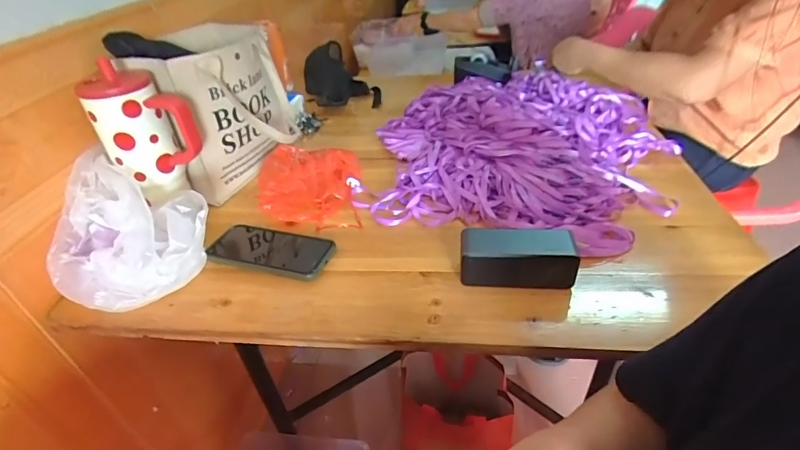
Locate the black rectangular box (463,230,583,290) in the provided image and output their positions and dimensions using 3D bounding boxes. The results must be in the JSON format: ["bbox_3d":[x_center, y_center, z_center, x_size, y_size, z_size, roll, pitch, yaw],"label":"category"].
[{"bbox_3d":[0.137,0.040,0.497,0.128,0.056,0.051,2,38,8],"label":"black rectangular box"}]

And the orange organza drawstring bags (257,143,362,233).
[{"bbox_3d":[-0.144,-0.058,0.657,0.157,0.041,0.215,-5,38,-1],"label":"orange organza drawstring bags"}]

